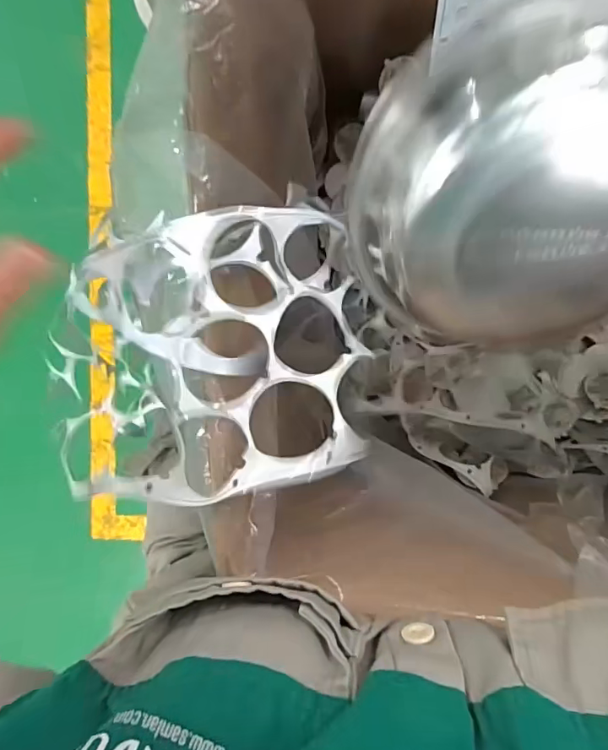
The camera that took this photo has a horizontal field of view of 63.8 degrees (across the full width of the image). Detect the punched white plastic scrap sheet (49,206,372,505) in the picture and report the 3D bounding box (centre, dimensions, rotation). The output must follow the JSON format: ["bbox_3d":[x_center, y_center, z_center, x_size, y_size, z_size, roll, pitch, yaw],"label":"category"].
[{"bbox_3d":[-0.050,-0.010,0.291,0.184,0.037,0.158,-10,92,-9],"label":"punched white plastic scrap sheet"}]

